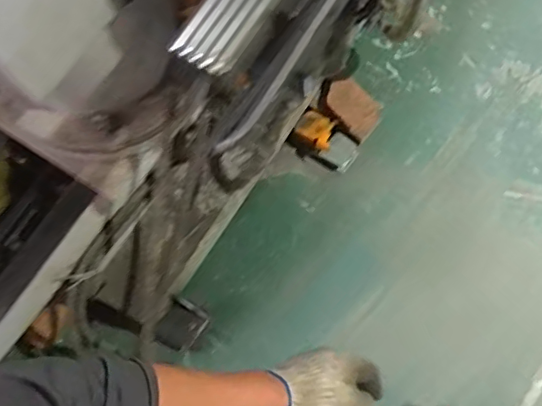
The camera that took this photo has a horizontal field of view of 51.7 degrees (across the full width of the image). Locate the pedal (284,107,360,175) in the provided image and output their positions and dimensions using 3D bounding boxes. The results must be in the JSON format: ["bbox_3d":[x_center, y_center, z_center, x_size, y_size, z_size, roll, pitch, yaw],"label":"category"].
[{"bbox_3d":[0.152,-0.169,1.588,0.190,0.075,0.131,34,78,13],"label":"pedal"}]

